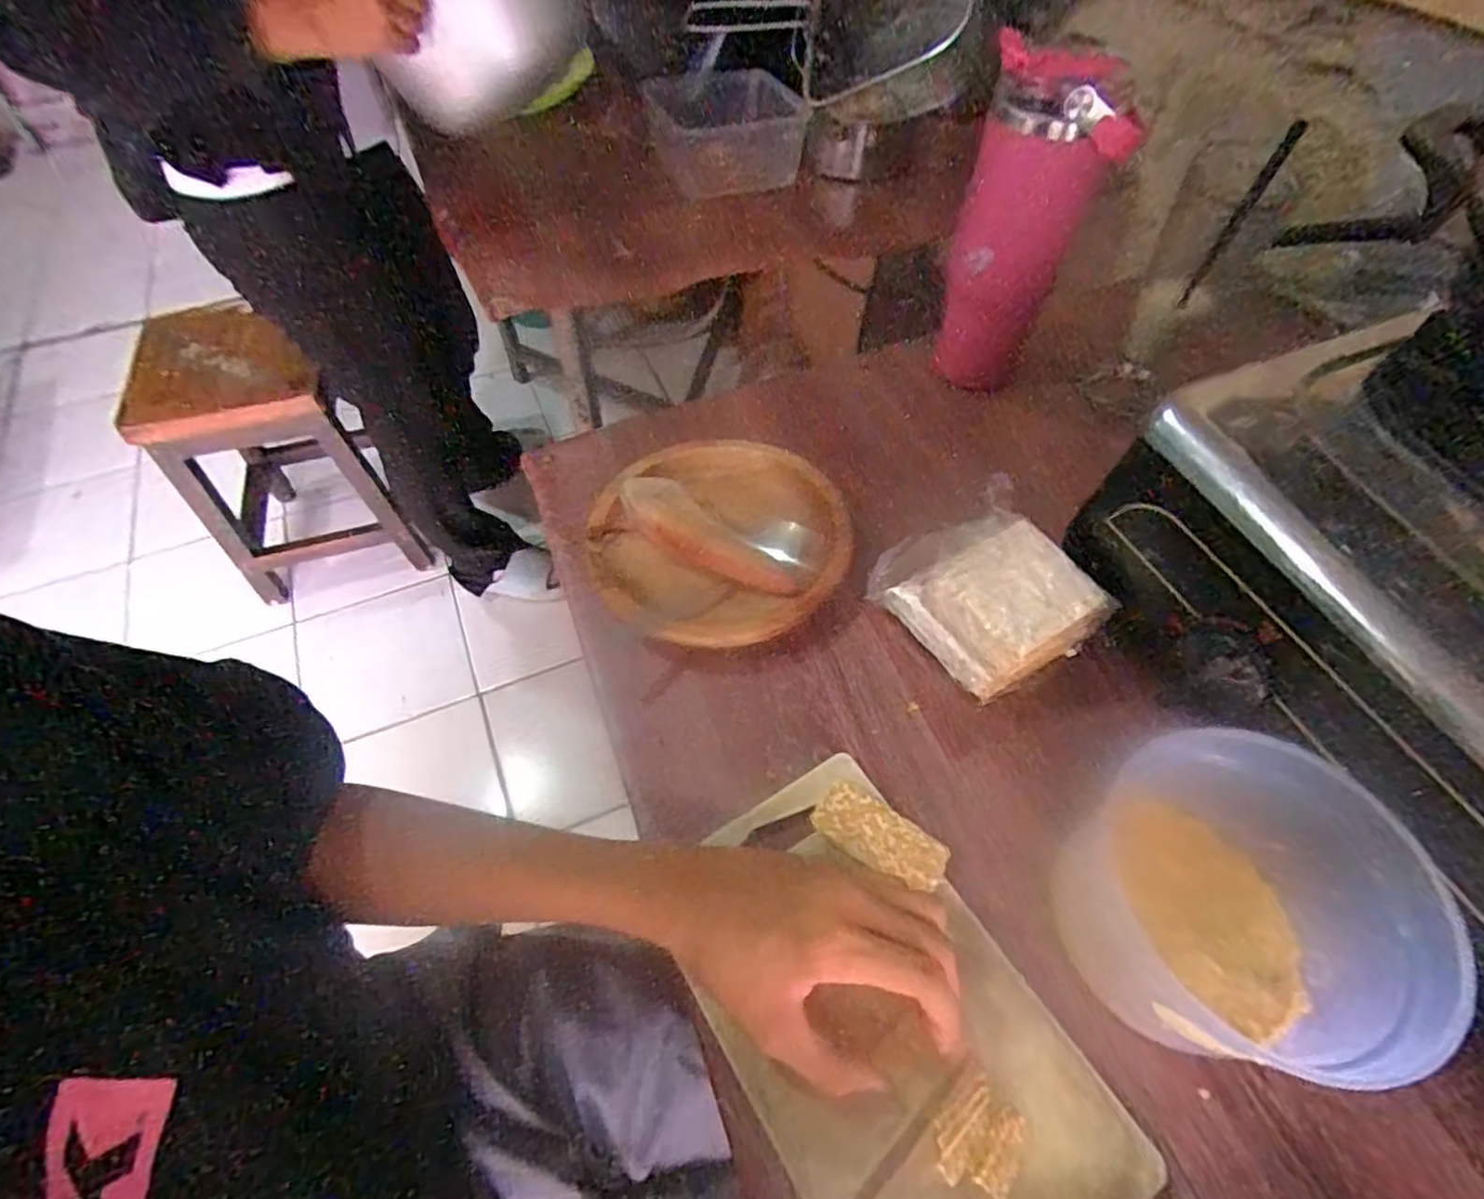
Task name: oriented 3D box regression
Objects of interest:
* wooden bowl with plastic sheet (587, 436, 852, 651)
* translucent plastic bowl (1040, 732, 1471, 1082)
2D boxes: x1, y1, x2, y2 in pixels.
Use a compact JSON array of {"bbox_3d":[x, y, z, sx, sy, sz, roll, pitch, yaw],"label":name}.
[{"bbox_3d":[-0.018,-0.049,0.507,0.183,0.036,0.177,-1,55,1],"label":"wooden bowl with plastic sheet"},{"bbox_3d":[0.239,0.147,0.336,0.121,0.106,0.125,-1,55,1],"label":"translucent plastic bowl"}]

